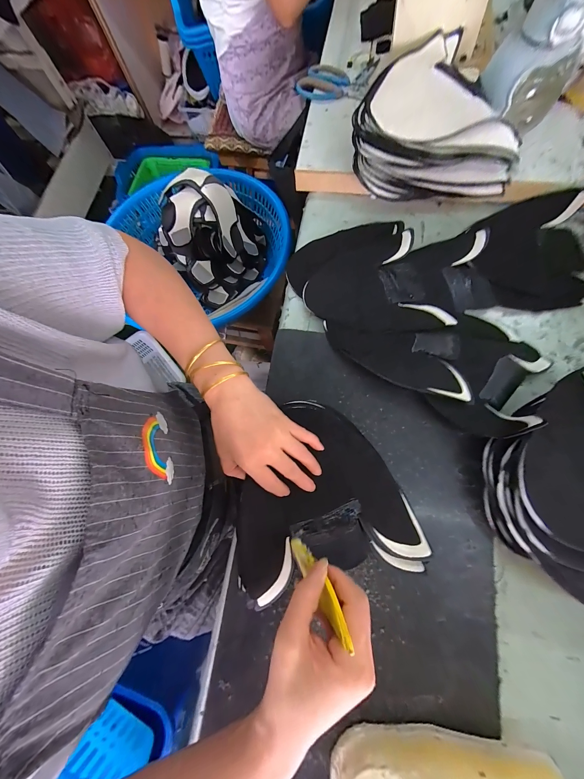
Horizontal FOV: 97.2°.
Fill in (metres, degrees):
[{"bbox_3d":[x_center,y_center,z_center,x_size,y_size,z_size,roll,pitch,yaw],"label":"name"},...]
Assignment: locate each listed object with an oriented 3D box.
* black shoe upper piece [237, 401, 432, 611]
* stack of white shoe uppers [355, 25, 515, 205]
[{"bbox_3d":[0.028,0.119,0.311,0.201,0.026,0.202,-11,74,-4],"label":"black shoe upper piece"},{"bbox_3d":[0.227,-0.434,0.414,0.245,0.088,0.254,6,75,5],"label":"stack of white shoe uppers"}]

